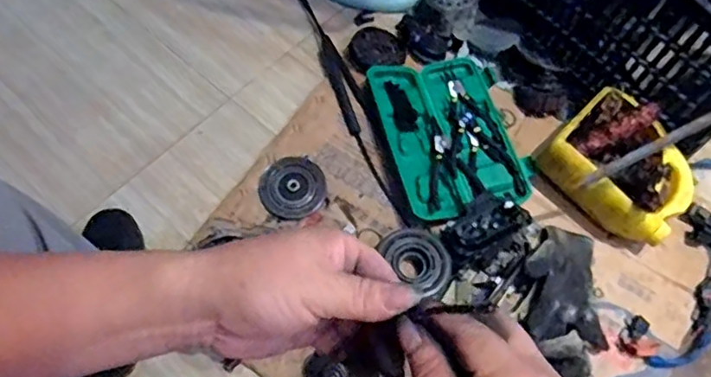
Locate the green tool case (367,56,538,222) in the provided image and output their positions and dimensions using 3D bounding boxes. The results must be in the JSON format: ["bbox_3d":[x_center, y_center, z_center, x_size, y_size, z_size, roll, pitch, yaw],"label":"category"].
[{"bbox_3d":[0.158,-0.092,0.983,0.221,0.041,0.302,-11,66,-9],"label":"green tool case"}]

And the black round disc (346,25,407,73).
[{"bbox_3d":[0.034,-0.257,1.058,0.109,0.030,0.104,1,65,-3],"label":"black round disc"}]

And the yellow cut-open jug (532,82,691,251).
[{"bbox_3d":[0.422,-0.031,0.914,0.189,0.101,0.219,-40,73,-19],"label":"yellow cut-open jug"}]

